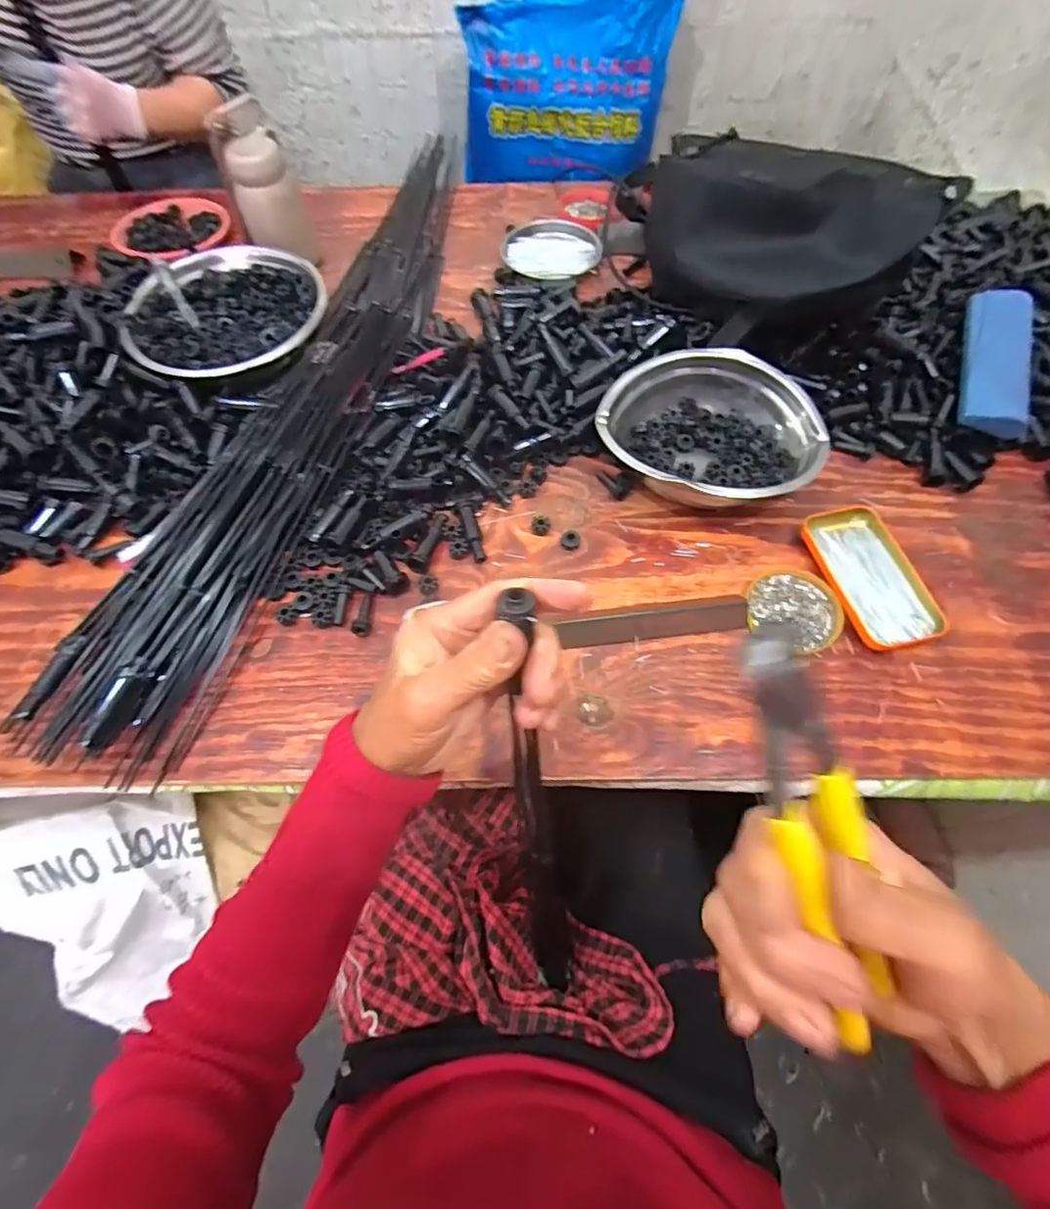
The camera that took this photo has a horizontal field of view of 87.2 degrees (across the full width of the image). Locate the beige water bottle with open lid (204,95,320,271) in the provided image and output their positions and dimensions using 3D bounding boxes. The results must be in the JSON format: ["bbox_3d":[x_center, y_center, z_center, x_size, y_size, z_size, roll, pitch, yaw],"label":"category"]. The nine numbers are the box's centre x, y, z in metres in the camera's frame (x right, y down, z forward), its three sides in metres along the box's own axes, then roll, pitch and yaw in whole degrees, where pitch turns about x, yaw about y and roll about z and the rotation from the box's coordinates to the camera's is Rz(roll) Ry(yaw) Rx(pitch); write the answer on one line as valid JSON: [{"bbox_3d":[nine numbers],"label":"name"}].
[{"bbox_3d":[-0.338,-0.537,0.720,0.080,0.156,0.093,-20,63,-10],"label":"beige water bottle with open lid"}]

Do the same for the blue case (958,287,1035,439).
[{"bbox_3d":[0.494,-0.259,0.577,0.063,0.029,0.166,13,77,8],"label":"blue case"}]

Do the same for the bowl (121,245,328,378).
[{"bbox_3d":[-0.346,-0.341,0.648,0.215,0.068,0.216,0,62,1],"label":"bowl"}]

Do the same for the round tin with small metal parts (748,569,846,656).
[{"bbox_3d":[0.248,0.005,0.505,0.082,0.012,0.080,0,62,1],"label":"round tin with small metal parts"}]

